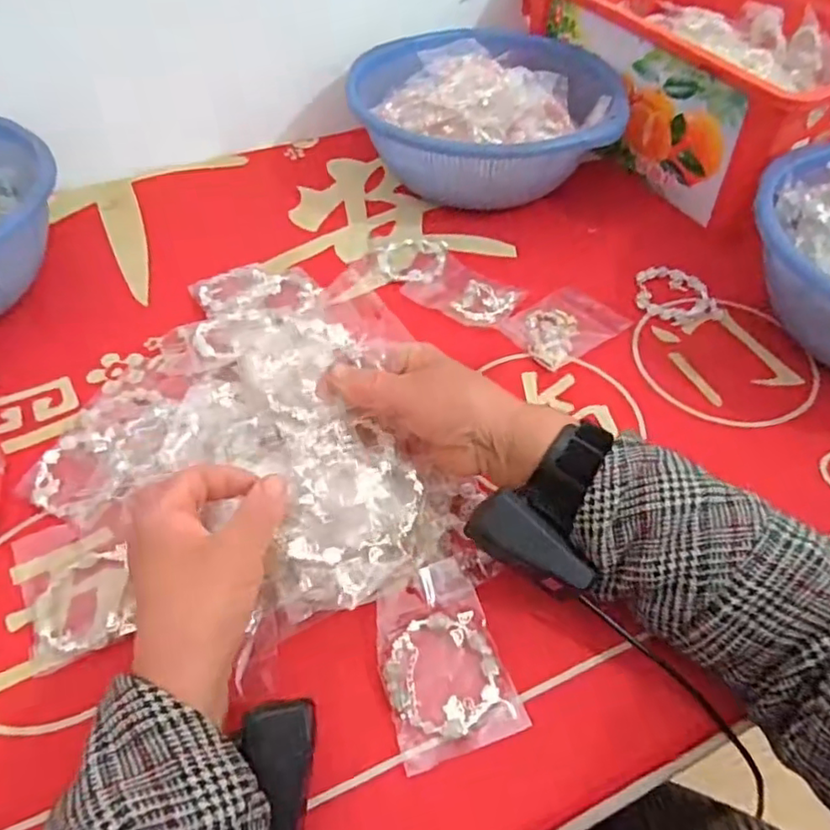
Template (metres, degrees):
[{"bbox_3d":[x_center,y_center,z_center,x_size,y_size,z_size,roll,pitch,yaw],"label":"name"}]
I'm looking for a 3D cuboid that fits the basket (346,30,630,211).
[{"bbox_3d":[0.077,-0.293,0.624,0.244,0.110,0.221,14,52,10],"label":"basket"}]

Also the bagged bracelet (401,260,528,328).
[{"bbox_3d":[0.043,-0.106,0.531,0.089,0.006,0.066,30,56,21],"label":"bagged bracelet"}]

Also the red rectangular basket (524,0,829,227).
[{"bbox_3d":[0.307,-0.354,0.649,0.233,0.158,0.361,-25,55,-20],"label":"red rectangular basket"}]

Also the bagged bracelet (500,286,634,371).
[{"bbox_3d":[0.124,-0.077,0.513,0.093,0.005,0.068,-30,57,-23],"label":"bagged bracelet"}]

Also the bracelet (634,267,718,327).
[{"bbox_3d":[0.227,-0.107,0.537,0.067,0.009,0.065,1,51,-1],"label":"bracelet"}]

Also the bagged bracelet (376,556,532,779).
[{"bbox_3d":[0.013,0.132,0.332,0.066,0.013,0.095,-14,52,-12],"label":"bagged bracelet"}]

